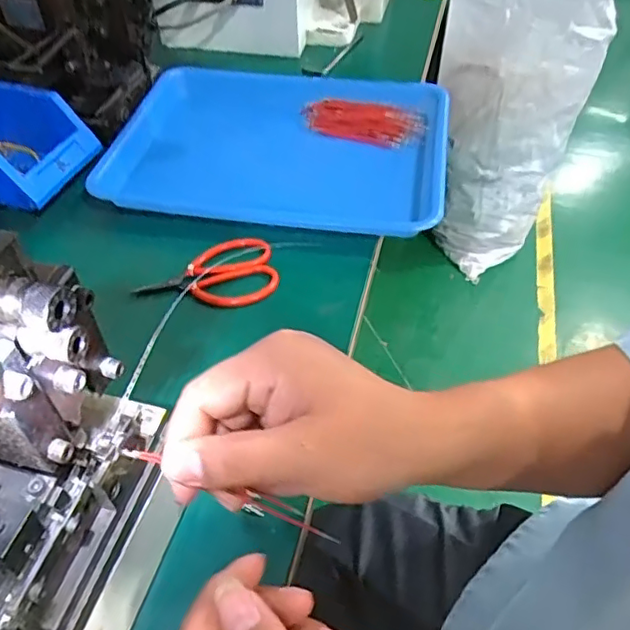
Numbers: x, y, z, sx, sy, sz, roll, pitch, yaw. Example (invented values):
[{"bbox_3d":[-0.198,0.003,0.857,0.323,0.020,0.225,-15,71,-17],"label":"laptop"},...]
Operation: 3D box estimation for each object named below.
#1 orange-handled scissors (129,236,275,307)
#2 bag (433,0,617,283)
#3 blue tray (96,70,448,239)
[{"bbox_3d":[-0.088,-0.032,0.479,0.113,0.019,0.059,-12,51,-12],"label":"orange-handled scissors"},{"bbox_3d":[0.422,-0.409,1.374,0.318,0.644,0.323,16,51,14],"label":"bag"},{"bbox_3d":[-0.032,-0.179,0.602,0.324,0.032,0.243,8,50,6],"label":"blue tray"}]

